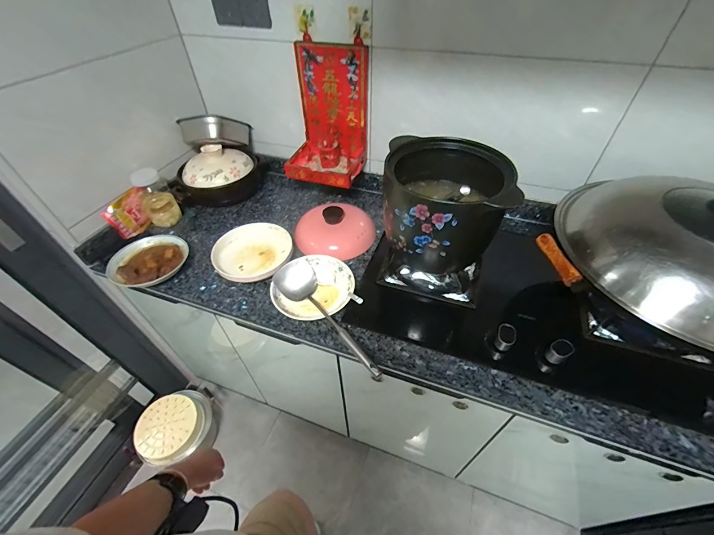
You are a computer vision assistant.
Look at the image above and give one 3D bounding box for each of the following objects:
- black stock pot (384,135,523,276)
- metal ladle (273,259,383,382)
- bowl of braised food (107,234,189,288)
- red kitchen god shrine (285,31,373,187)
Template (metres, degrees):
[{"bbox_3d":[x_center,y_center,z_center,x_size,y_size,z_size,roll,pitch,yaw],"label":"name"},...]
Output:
[{"bbox_3d":[0.191,-0.143,0.709,0.250,0.227,0.254,-1,47,1],"label":"black stock pot"},{"bbox_3d":[-0.060,0.110,0.725,0.093,0.051,0.349,-36,68,-28],"label":"metal ladle"},{"bbox_3d":[-0.564,-0.019,0.867,0.188,0.039,0.202,-1,47,1],"label":"bowl of braised food"},{"bbox_3d":[-0.092,-0.429,0.896,0.213,0.319,0.184,12,48,13],"label":"red kitchen god shrine"}]

